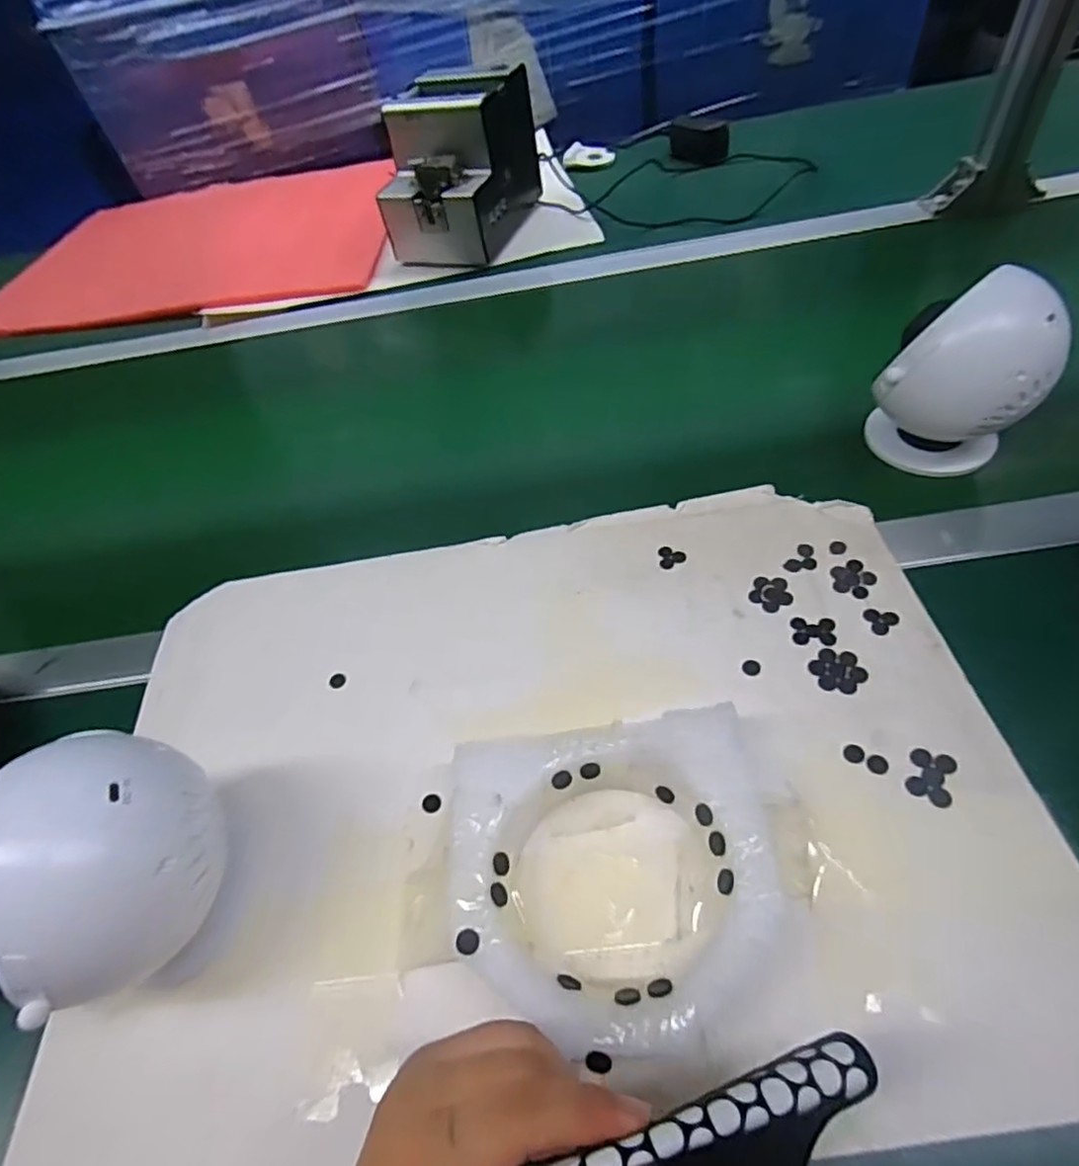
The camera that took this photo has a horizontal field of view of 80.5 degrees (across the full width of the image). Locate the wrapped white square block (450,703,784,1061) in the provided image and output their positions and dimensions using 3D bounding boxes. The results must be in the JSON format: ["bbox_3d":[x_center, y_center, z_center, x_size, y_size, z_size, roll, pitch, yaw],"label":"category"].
[{"bbox_3d":[0.037,0.136,0.298,0.149,0.037,0.136,-9,52,-1],"label":"wrapped white square block"}]

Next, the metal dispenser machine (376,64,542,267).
[{"bbox_3d":[-0.093,-0.484,0.737,0.127,0.141,0.178,12,55,15],"label":"metal dispenser machine"}]

